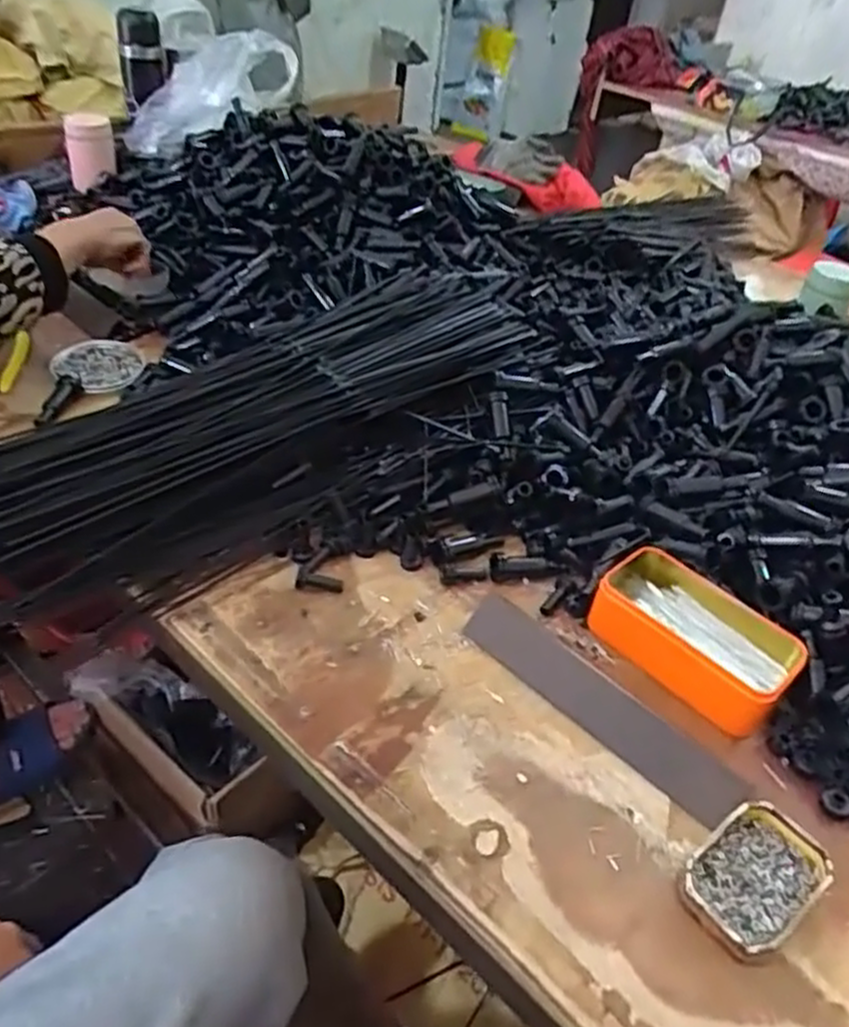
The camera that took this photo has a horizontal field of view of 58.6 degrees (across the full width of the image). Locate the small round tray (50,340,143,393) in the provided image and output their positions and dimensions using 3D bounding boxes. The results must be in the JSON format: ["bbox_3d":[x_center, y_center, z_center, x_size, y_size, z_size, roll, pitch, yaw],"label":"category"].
[{"bbox_3d":[-0.349,-0.159,0.811,0.087,0.016,0.084,-3,41,-10],"label":"small round tray"}]

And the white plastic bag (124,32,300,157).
[{"bbox_3d":[-0.337,-0.637,1.164,0.293,0.108,0.126,-25,40,13],"label":"white plastic bag"}]

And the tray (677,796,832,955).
[{"bbox_3d":[0.197,0.217,0.452,0.090,0.021,0.060,-23,48,-29],"label":"tray"}]

